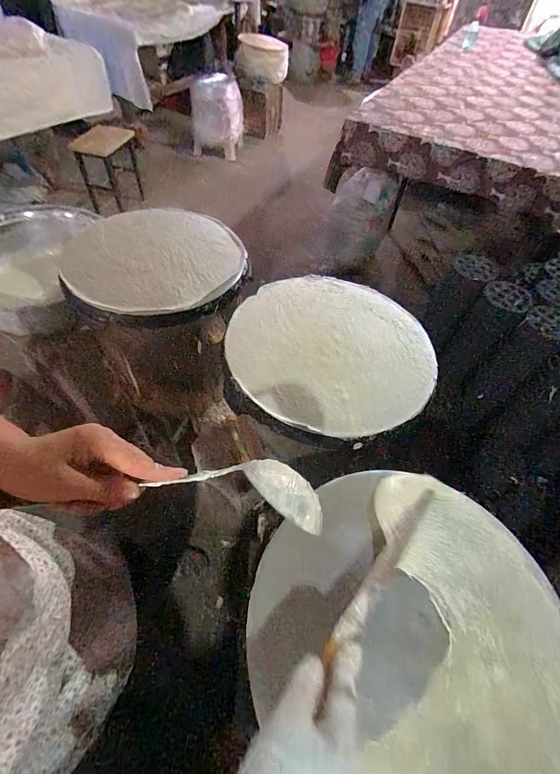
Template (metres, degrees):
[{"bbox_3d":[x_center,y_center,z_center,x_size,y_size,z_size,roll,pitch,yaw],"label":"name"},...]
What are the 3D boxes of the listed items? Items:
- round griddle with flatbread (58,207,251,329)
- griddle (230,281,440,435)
[{"bbox_3d":[-0.270,-0.282,0.809,0.369,0.045,0.381,3,54,-4],"label":"round griddle with flatbread"},{"bbox_3d":[0.095,-0.079,0.663,0.361,0.019,0.357,3,54,-4],"label":"griddle"}]

